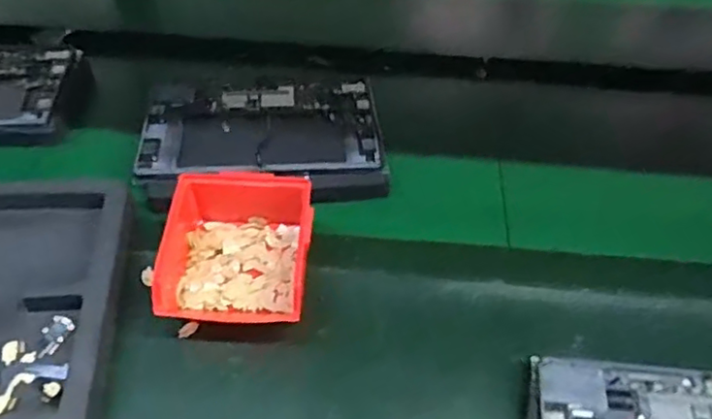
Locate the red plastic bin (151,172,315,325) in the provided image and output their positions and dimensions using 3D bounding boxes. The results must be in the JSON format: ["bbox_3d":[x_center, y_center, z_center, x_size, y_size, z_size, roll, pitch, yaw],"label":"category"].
[{"bbox_3d":[-0.103,0.035,0.564,0.124,0.072,0.136,5,46,-2],"label":"red plastic bin"}]

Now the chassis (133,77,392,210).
[{"bbox_3d":[-0.104,-0.086,0.705,0.259,0.020,0.192,-6,48,-11],"label":"chassis"}]

